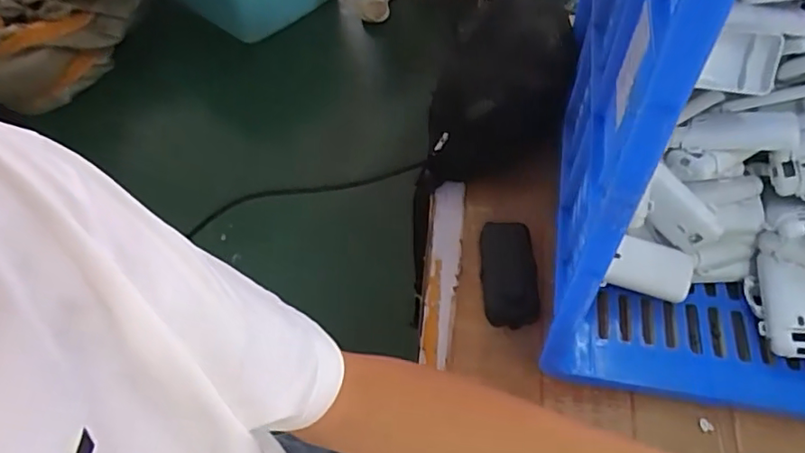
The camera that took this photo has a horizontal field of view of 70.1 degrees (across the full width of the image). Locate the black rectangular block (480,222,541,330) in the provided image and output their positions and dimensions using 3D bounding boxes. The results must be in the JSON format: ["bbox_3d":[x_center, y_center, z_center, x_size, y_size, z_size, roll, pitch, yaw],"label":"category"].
[{"bbox_3d":[0.105,0.045,0.569,0.053,0.009,0.110,-8,59,18],"label":"black rectangular block"}]

